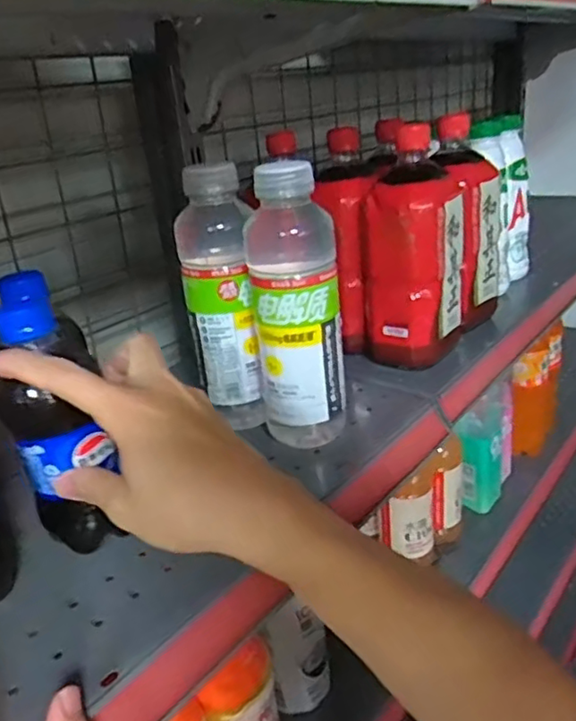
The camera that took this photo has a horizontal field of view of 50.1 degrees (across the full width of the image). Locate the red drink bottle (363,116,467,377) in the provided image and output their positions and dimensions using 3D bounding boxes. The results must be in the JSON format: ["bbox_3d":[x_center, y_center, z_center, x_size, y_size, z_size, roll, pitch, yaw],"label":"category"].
[{"bbox_3d":[0.117,-0.103,0.570,0.096,0.202,0.079,-1,24,14],"label":"red drink bottle"}]

